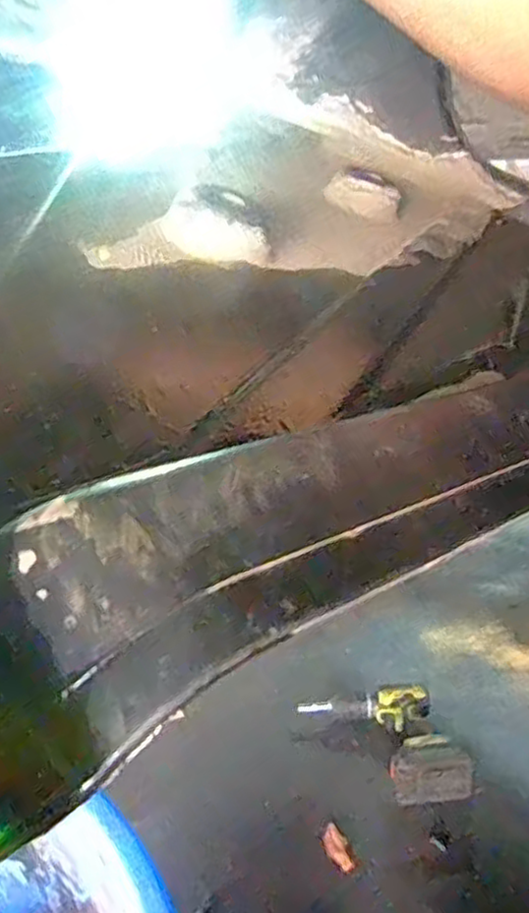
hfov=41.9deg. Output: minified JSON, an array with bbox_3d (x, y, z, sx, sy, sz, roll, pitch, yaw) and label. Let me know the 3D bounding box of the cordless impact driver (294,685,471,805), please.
[{"bbox_3d":[0.191,0.446,1.085,0.209,0.067,0.230,-4,19,-8],"label":"cordless impact driver"}]

